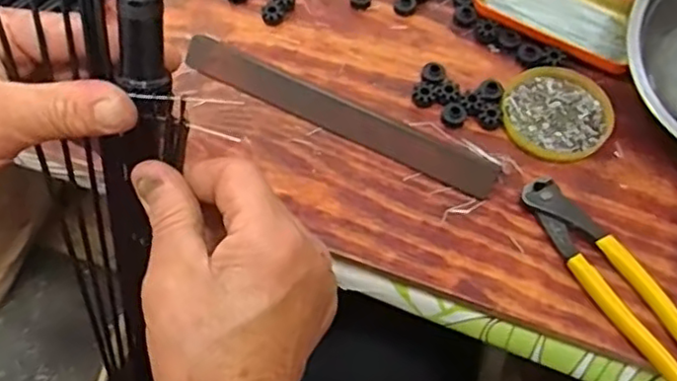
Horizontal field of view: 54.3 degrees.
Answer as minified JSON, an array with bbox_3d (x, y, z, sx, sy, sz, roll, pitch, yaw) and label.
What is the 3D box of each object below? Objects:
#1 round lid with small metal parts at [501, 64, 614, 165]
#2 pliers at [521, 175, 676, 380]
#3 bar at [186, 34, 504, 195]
[{"bbox_3d":[0.172,-0.062,0.519,0.081,0.007,0.089,1,59,-1],"label":"round lid with small metal parts"},{"bbox_3d":[0.186,0.057,0.447,0.040,0.013,0.163,-27,63,-16],"label":"pliers"},{"bbox_3d":[-0.004,-0.062,0.516,0.267,0.010,0.034,26,62,14],"label":"bar"}]

